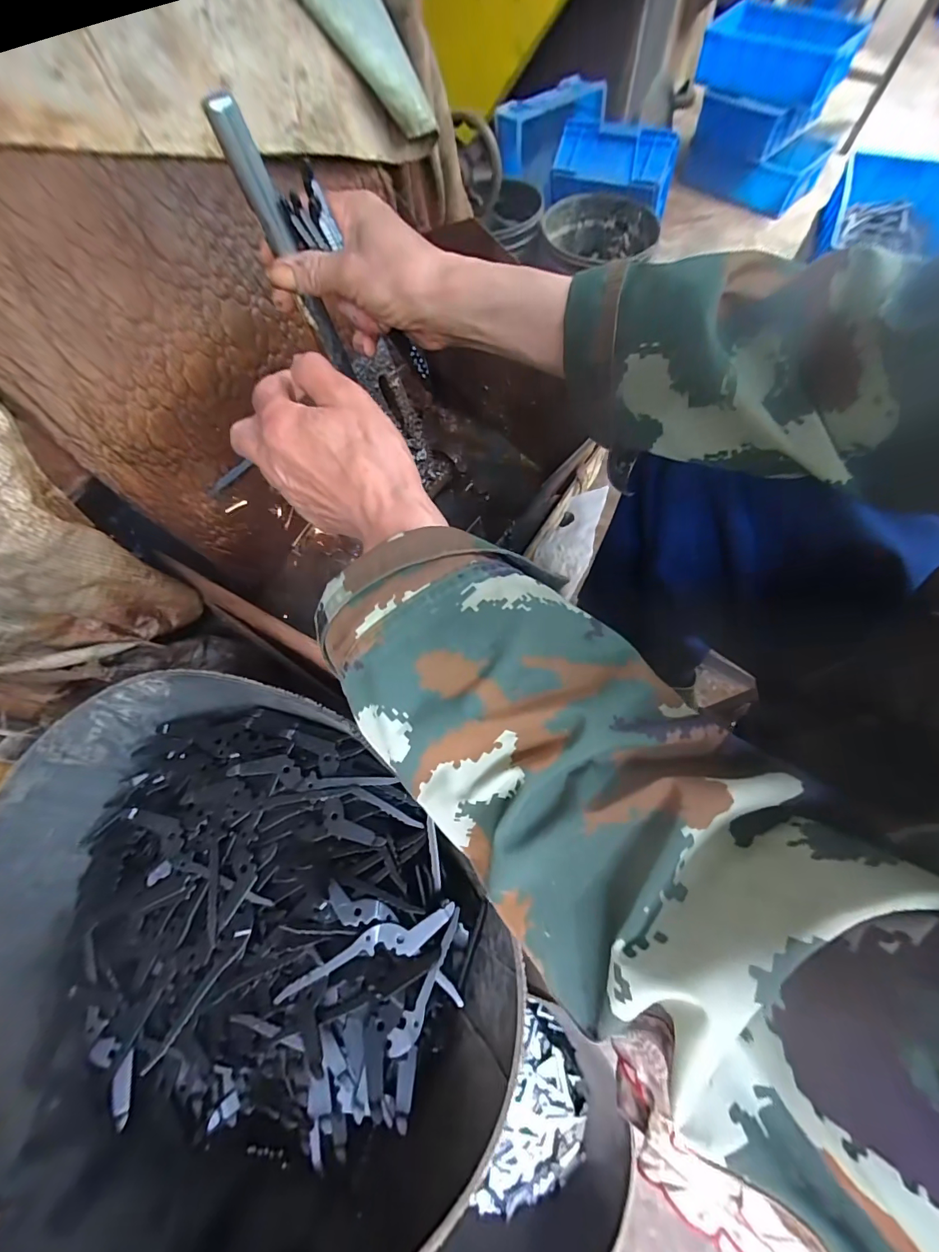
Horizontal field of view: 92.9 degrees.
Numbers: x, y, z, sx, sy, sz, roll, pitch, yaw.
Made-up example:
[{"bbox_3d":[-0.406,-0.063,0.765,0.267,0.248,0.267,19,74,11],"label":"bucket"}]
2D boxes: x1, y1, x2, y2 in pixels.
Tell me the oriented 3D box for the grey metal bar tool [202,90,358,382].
[{"bbox_3d":[-0.128,-0.262,0.322,0.020,0.160,0.016,32,71,31],"label":"grey metal bar tool"}]

